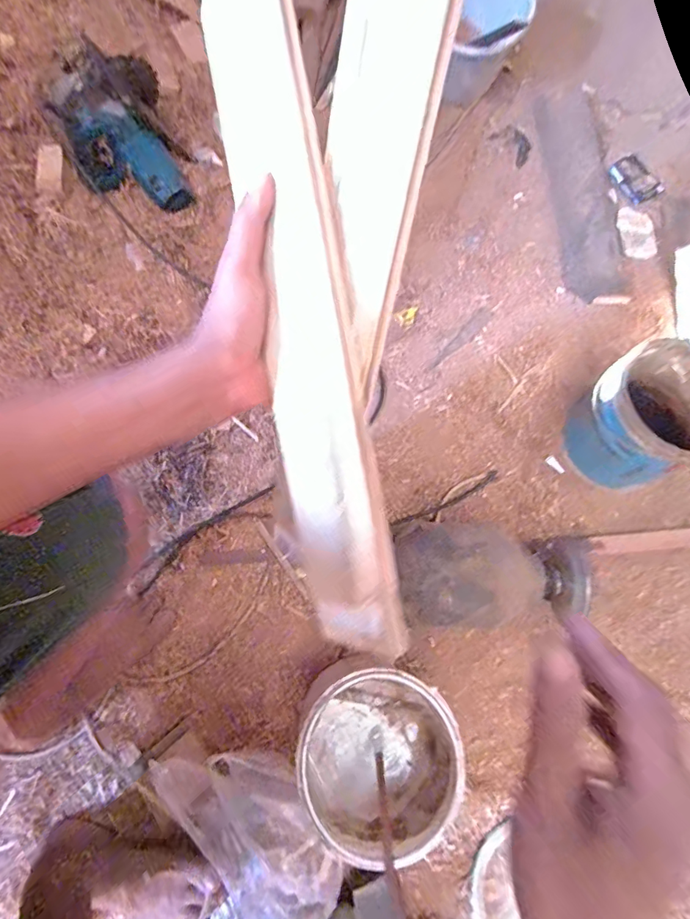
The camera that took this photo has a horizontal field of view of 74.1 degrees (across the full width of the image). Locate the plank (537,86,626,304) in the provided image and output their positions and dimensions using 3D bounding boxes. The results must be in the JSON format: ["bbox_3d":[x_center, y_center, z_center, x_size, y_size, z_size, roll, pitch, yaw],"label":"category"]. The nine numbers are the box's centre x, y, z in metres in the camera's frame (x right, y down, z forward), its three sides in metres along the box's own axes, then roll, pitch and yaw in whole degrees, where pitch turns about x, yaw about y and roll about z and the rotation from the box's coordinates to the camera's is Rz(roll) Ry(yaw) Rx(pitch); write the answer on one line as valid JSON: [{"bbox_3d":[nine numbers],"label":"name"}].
[{"bbox_3d":[0.512,-0.601,1.003,0.123,0.024,0.592,3,71,-1],"label":"plank"}]

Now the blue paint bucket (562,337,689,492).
[{"bbox_3d":[0.465,-0.061,0.714,0.173,0.181,0.173,1,71,-2],"label":"blue paint bucket"}]

